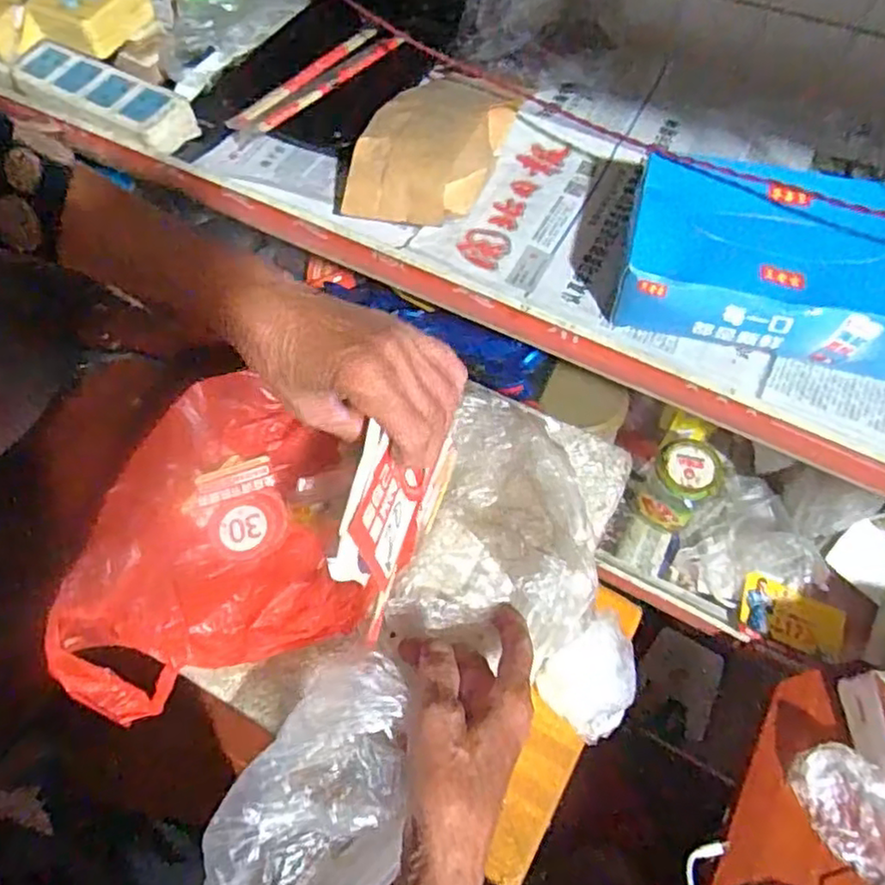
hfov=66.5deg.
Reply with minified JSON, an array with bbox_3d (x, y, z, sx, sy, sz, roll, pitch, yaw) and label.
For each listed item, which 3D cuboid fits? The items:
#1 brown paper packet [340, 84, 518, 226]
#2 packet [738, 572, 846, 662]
[{"bbox_3d":[-0.007,-0.226,0.520,0.091,0.056,0.153,19,63,13],"label":"brown paper packet"},{"bbox_3d":[0.369,0.183,0.712,0.109,0.023,0.067,13,62,10],"label":"packet"}]

